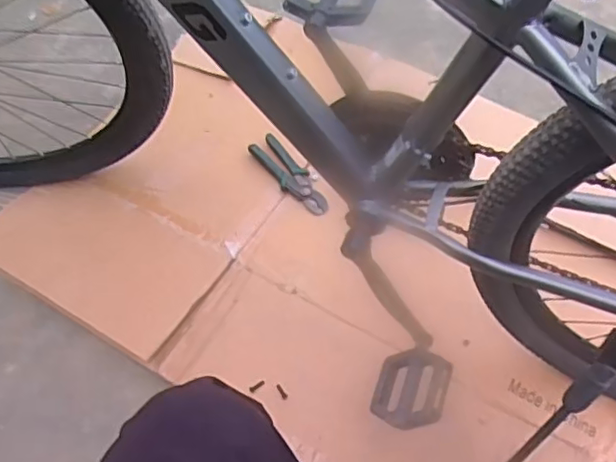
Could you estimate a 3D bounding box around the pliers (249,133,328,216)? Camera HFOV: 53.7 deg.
[{"bbox_3d":[-0.030,-0.093,1.000,0.049,0.018,0.173,-33,62,-18],"label":"pliers"}]

